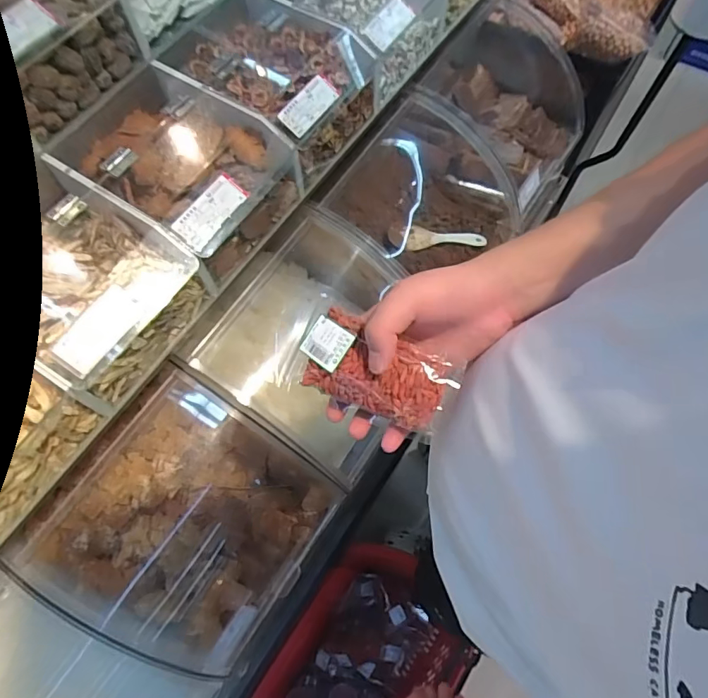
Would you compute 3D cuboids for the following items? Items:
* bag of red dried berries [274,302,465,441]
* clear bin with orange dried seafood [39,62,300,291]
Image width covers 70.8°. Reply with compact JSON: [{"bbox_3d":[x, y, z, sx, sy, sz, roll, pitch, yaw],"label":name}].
[{"bbox_3d":[0.014,0.016,0.377,0.127,0.020,0.067,21,90,8],"label":"bag of red dried berries"},{"bbox_3d":[-0.228,-0.237,0.670,0.237,0.127,0.193,31,71,14],"label":"clear bin with orange dried seafood"}]

